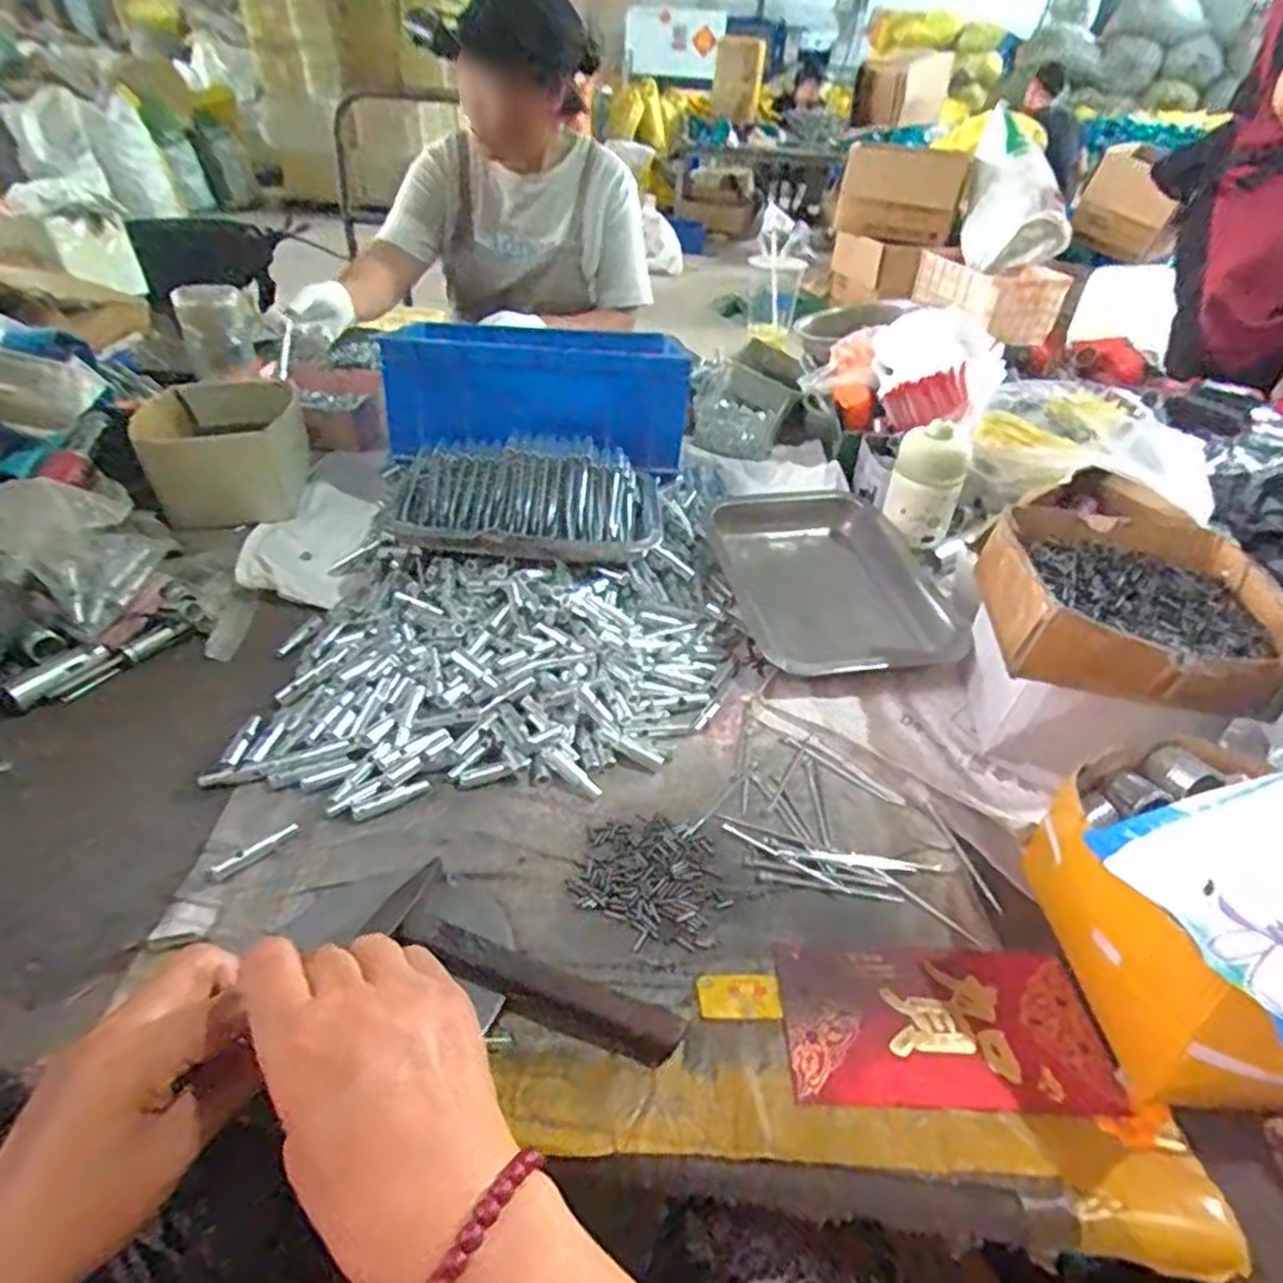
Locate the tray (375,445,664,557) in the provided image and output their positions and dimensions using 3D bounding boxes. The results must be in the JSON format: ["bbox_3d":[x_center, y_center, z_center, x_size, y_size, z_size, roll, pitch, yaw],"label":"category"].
[{"bbox_3d":[-0.105,-0.139,0.713,0.248,0.041,0.150,4,54,-5],"label":"tray"}]

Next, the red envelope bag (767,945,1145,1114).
[{"bbox_3d":[0.160,0.204,0.400,0.166,0.004,0.089,3,35,-2],"label":"red envelope bag"}]

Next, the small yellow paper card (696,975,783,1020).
[{"bbox_3d":[0.053,0.191,0.403,0.044,0.004,0.025,2,38,-3],"label":"small yellow paper card"}]

